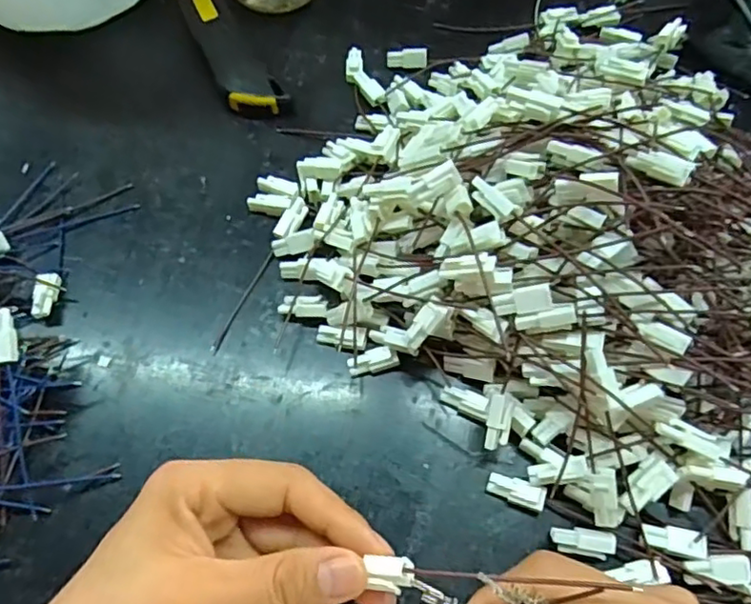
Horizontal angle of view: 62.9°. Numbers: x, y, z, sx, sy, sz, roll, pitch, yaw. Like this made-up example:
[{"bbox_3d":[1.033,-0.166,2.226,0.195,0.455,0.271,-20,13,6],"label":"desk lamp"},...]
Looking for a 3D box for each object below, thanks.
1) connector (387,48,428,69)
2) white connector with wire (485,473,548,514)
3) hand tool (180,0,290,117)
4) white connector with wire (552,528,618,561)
[{"bbox_3d":[0.020,-0.156,0.391,0.025,0.008,0.013,2,63,4],"label":"connector"},{"bbox_3d":[0.061,0.084,0.270,0.024,0.009,0.011,18,65,11],"label":"white connector with wire"},{"bbox_3d":[-0.105,-0.180,0.402,0.032,0.023,0.159,-26,65,-10],"label":"hand tool"},{"bbox_3d":[0.087,0.102,0.260,0.026,0.009,0.011,7,64,6],"label":"white connector with wire"}]

